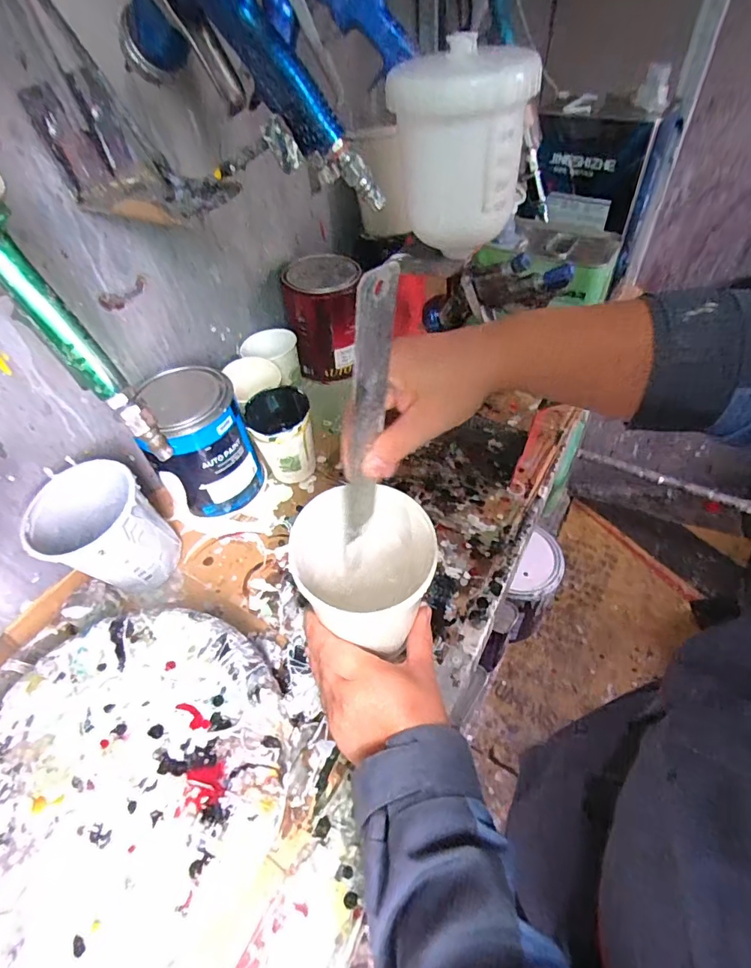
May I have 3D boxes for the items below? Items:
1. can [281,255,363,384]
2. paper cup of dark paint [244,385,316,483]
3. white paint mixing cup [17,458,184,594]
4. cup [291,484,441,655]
[{"bbox_3d":[-0.064,-0.227,0.654,0.098,0.132,0.094,-5,50,1],"label":"can"},{"bbox_3d":[-0.102,-0.050,0.546,0.068,0.090,0.078,-16,50,-8],"label":"paper cup of dark paint"},{"bbox_3d":[-0.253,0.049,0.454,0.089,0.099,0.094,-3,50,3],"label":"white paint mixing cup"},{"bbox_3d":[-0.011,0.066,0.399,0.096,0.092,0.113,-36,56,-23],"label":"cup"}]

